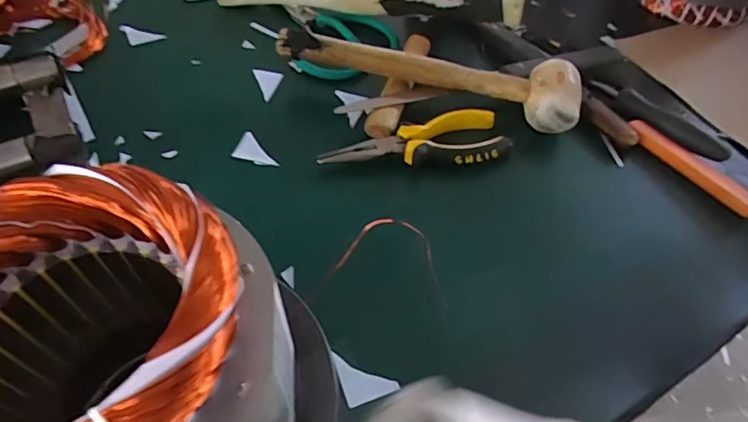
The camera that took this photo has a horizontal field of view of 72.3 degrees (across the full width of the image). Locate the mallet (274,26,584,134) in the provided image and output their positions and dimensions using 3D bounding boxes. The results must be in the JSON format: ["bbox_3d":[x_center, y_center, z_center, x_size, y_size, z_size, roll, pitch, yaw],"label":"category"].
[{"bbox_3d":[0.047,-0.120,0.459,0.264,0.047,0.058,12,54,8],"label":"mallet"}]

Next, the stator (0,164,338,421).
[{"bbox_3d":[-0.095,0.086,0.231,0.150,0.158,0.140,0,53,0],"label":"stator"}]

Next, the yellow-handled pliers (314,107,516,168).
[{"bbox_3d":[0.035,-0.057,0.426,0.156,0.020,0.050,-4,53,-4],"label":"yellow-handled pliers"}]

